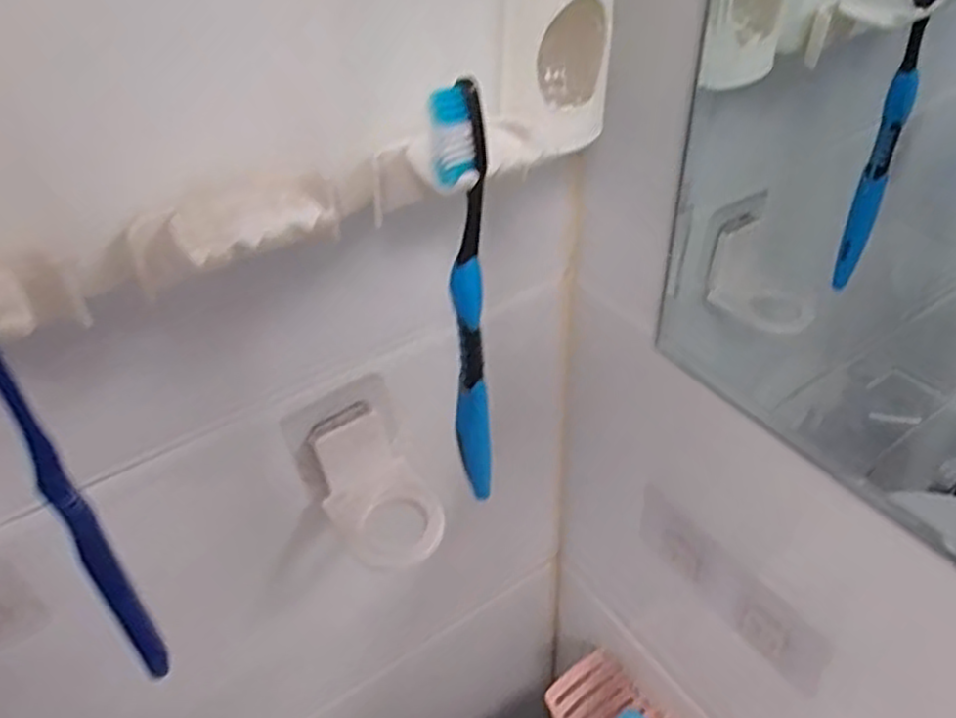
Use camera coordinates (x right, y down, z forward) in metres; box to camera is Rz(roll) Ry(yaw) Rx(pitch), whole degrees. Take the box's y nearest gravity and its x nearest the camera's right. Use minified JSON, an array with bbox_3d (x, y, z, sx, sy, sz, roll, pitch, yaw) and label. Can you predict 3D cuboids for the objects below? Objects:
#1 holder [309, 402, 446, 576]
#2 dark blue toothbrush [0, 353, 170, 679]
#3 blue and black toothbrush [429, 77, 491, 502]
[{"bbox_3d":[-0.052,0.070,0.398,0.053,0.059,0.073,-29,46,-27],"label":"holder"},{"bbox_3d":[-0.121,0.043,0.219,0.010,0.171,0.022,29,50,32],"label":"dark blue toothbrush"},{"bbox_3d":[-0.002,-0.011,0.275,0.015,0.177,0.018,7,42,13],"label":"blue and black toothbrush"}]

